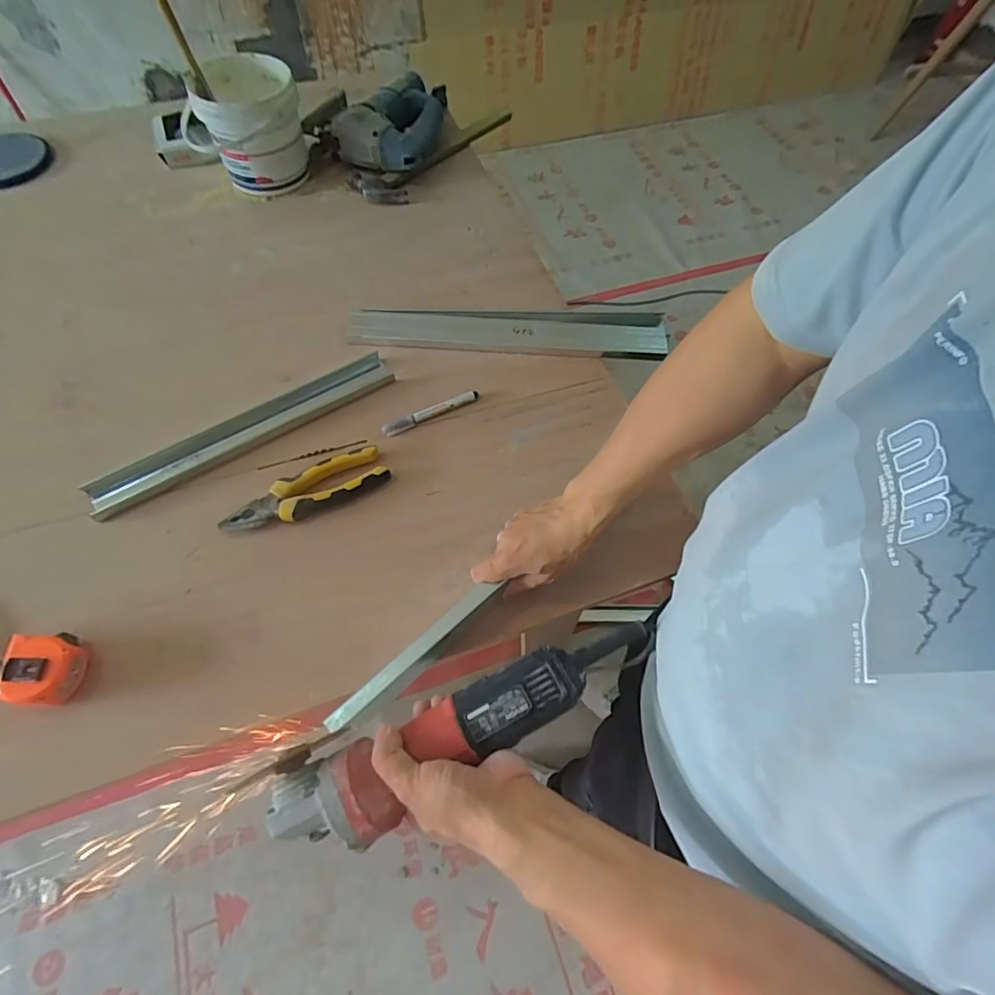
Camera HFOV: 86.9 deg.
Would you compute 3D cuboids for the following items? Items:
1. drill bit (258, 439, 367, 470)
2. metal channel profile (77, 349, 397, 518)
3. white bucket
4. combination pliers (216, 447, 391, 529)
[{"bbox_3d":[-0.232,-0.055,0.661,0.135,0.004,0.007,-17,66,-11],"label":"drill bit"},{"bbox_3d":[-0.316,-0.088,0.671,0.386,0.015,0.058,-30,69,-16],"label":"metal channel profile"},{"bbox_3d":[-0.387,-0.595,0.853,0.156,0.152,0.156,1,64,-2],"label":"white bucket"},{"bbox_3d":[-0.225,-0.002,0.625,0.190,0.023,0.059,-28,68,-16],"label":"combination pliers"}]

